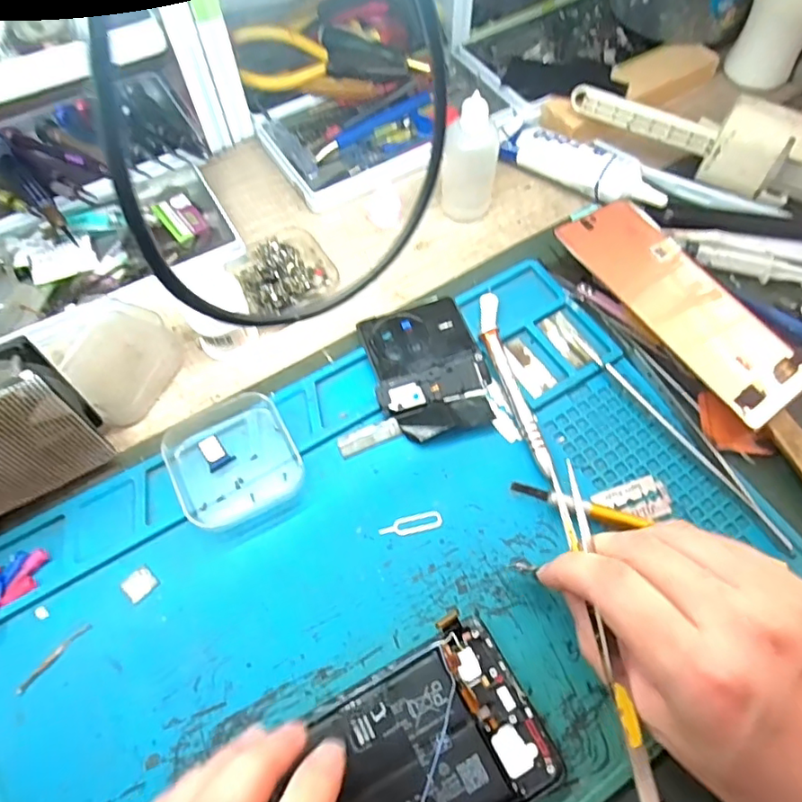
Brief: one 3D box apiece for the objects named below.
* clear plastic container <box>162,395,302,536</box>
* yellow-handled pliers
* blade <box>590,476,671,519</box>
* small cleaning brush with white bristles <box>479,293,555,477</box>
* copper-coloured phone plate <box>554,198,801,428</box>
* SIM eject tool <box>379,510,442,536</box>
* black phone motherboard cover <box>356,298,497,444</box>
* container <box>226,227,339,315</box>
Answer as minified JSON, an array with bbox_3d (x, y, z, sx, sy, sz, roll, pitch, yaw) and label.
[{"bbox_3d":[-0.088,0.030,0.304,0.061,0.020,0.064,-26,65,-12],"label":"clear plastic container"},{"bbox_3d":[-0.053,-0.262,0.445,0.143,0.040,0.056,-8,63,-4],"label":"yellow-handled pliers"},{"bbox_3d":[0.122,0.053,0.301,0.039,0.004,0.022,-17,64,-8],"label":"blade"},{"bbox_3d":[0.062,-0.013,0.329,0.017,0.011,0.120,-10,63,-5],"label":"small cleaning brush with white bristles"},{"bbox_3d":[0.169,-0.060,0.343,0.072,0.010,0.157,-29,70,-24],"label":"copper-coloured phone plate"},{"bbox_3d":[0.005,0.064,0.297,0.033,0.004,0.010,-12,66,-7],"label":"SIM eject tool"},{"bbox_3d":[0.016,-0.019,0.335,0.063,0.009,0.085,-16,64,-8],"label":"black phone motherboard cover"},{"bbox_3d":[-0.076,-0.087,0.369,0.060,0.020,0.058,-26,65,-12],"label":"container"}]

